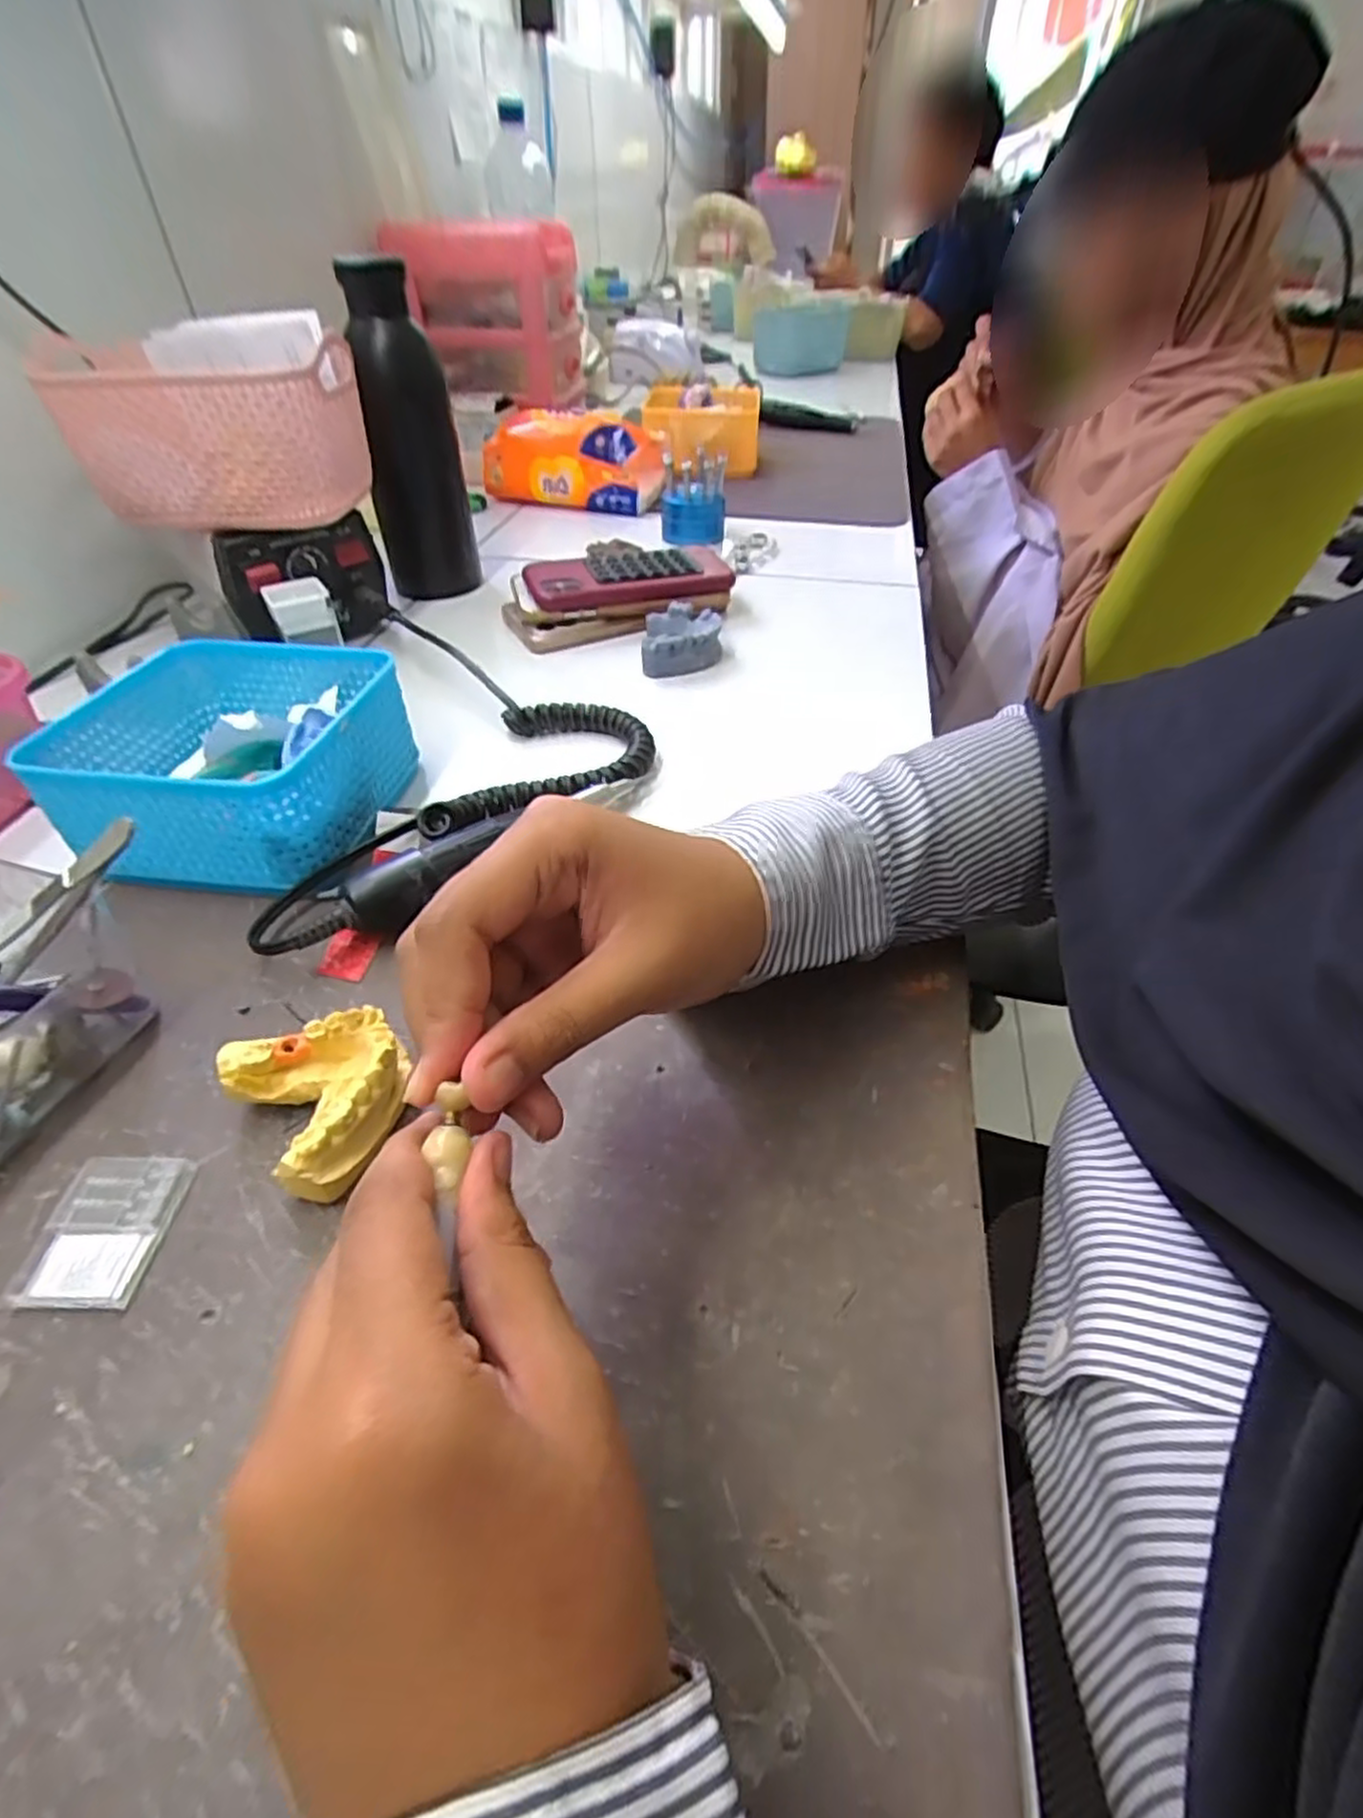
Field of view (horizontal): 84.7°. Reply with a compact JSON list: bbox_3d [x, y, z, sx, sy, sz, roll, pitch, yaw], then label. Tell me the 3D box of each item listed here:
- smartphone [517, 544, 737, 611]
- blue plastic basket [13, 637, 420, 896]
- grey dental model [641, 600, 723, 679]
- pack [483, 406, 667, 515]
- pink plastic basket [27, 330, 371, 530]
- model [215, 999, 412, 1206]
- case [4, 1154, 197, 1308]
[{"bbox_3d":[-0.038,-0.253,0.561,0.153,0.012,0.069,-12,54,-13],"label":"smartphone"},{"bbox_3d":[-0.220,-0.076,0.377,0.135,0.063,0.134,4,44,3],"label":"blue plastic basket"},{"bbox_3d":[0.001,-0.188,0.522,0.053,0.027,0.064,1,44,0],"label":"grey dental model"},{"bbox_3d":[-0.112,-0.456,0.763,0.186,0.076,0.063,3,44,2],"label":"pack"},{"bbox_3d":[-0.282,-0.294,0.455,0.150,0.095,0.096,-2,44,-3],"label":"pink plastic basket"},{"bbox_3d":[-0.120,0.063,0.258,0.051,0.028,0.060,-34,54,-31],"label":"model"},{"bbox_3d":[-0.180,0.099,0.233,0.035,0.008,0.044,2,44,1],"label":"case"}]

